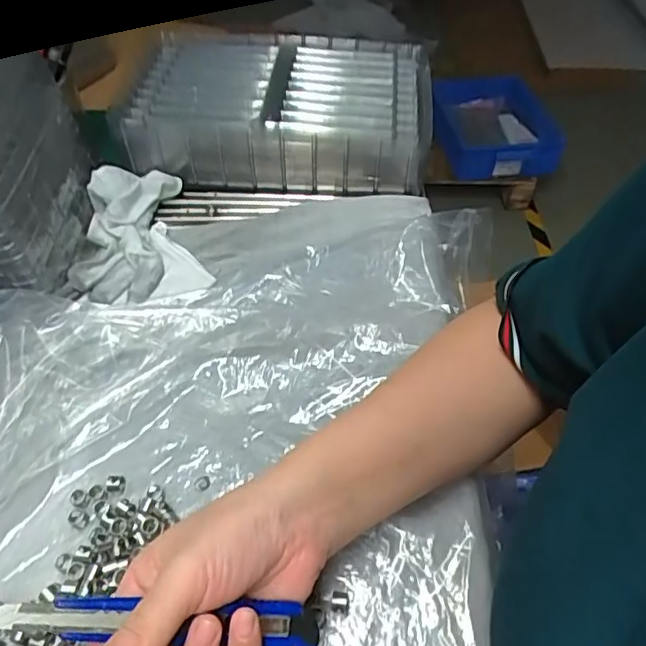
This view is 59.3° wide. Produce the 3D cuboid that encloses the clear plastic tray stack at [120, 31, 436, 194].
[{"bbox_3d":[-0.036,-0.218,0.577,0.302,0.068,0.205,1,49,-1],"label":"clear plastic tray stack"}]

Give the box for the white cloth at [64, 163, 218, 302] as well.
[{"bbox_3d":[-0.161,-0.081,0.478,0.105,0.032,0.148,-14,51,-14],"label":"white cloth"}]

